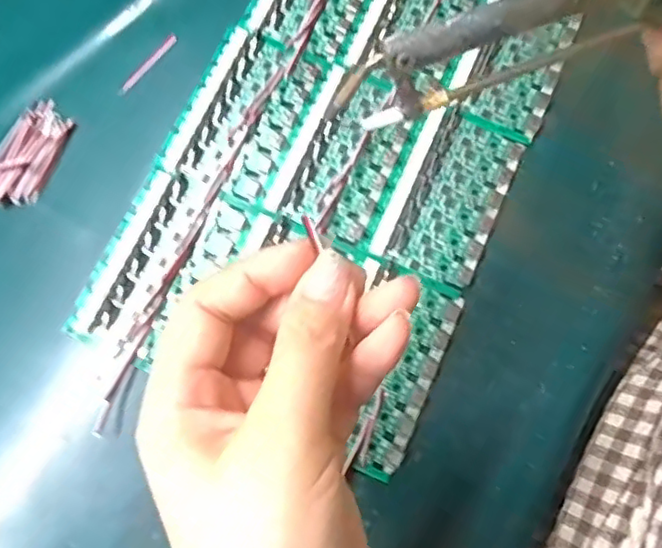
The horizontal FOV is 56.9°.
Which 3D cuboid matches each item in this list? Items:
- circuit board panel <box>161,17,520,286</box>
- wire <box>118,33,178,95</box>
[{"bbox_3d":[0.008,-0.069,0.347,0.183,0.006,0.098,23,77,5],"label":"circuit board panel"},{"bbox_3d":[-0.111,-0.128,0.370,0.006,0.004,0.049,39,79,9],"label":"wire"}]

